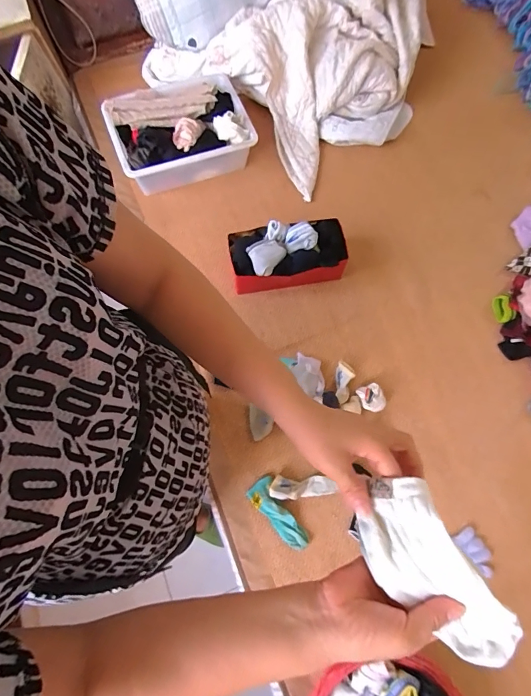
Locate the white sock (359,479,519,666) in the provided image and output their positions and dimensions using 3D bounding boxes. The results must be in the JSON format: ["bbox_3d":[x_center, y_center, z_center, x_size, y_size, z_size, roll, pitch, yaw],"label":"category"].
[{"bbox_3d":[0.138,0.192,0.326,0.076,0.045,0.153,-26,73,-9],"label":"white sock"}]

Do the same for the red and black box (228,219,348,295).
[{"bbox_3d":[0.055,-0.231,0.954,0.278,0.098,0.145,-10,71,-4],"label":"red and black box"}]

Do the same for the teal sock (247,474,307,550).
[{"bbox_3d":[0.024,0.359,0.809,0.064,0.027,0.160,-31,74,-10],"label":"teal sock"}]

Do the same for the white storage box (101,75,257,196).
[{"bbox_3d":[-0.237,-0.605,1.065,0.366,0.138,0.280,-19,72,-7],"label":"white storage box"}]

